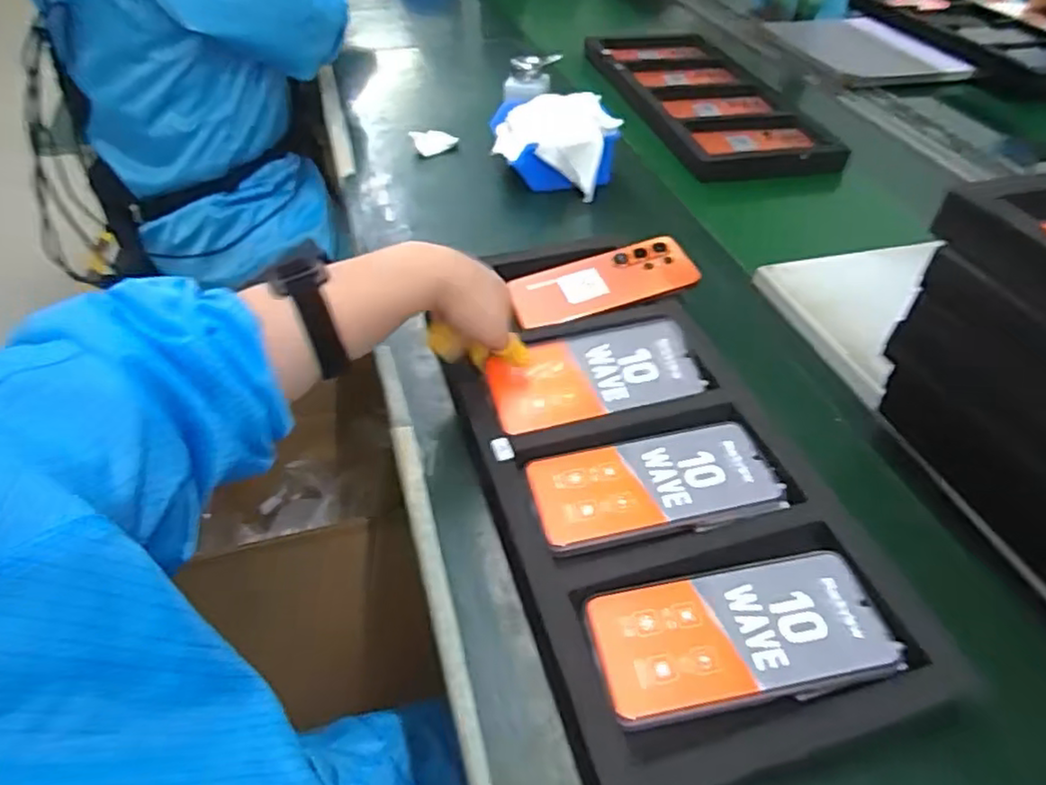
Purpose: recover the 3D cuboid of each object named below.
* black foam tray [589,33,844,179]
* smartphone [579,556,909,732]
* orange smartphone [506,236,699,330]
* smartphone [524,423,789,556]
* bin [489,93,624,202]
[{"bbox_3d":[0.269,-0.468,1.030,0.225,0.029,0.491,-9,46,-13],"label":"black foam tray"},{"bbox_3d":[0.126,0.141,0.384,0.164,0.007,0.077,-8,46,-7],"label":"smartphone"},{"bbox_3d":[0.075,-0.105,0.623,0.169,0.009,0.082,-17,48,-5],"label":"orange smartphone"},{"bbox_3d":[0.090,0.065,0.461,0.165,0.006,0.080,-10,47,-9],"label":"smartphone"},{"bbox_3d":[0.036,-0.302,0.805,0.153,0.079,0.124,5,45,1],"label":"bin"}]

